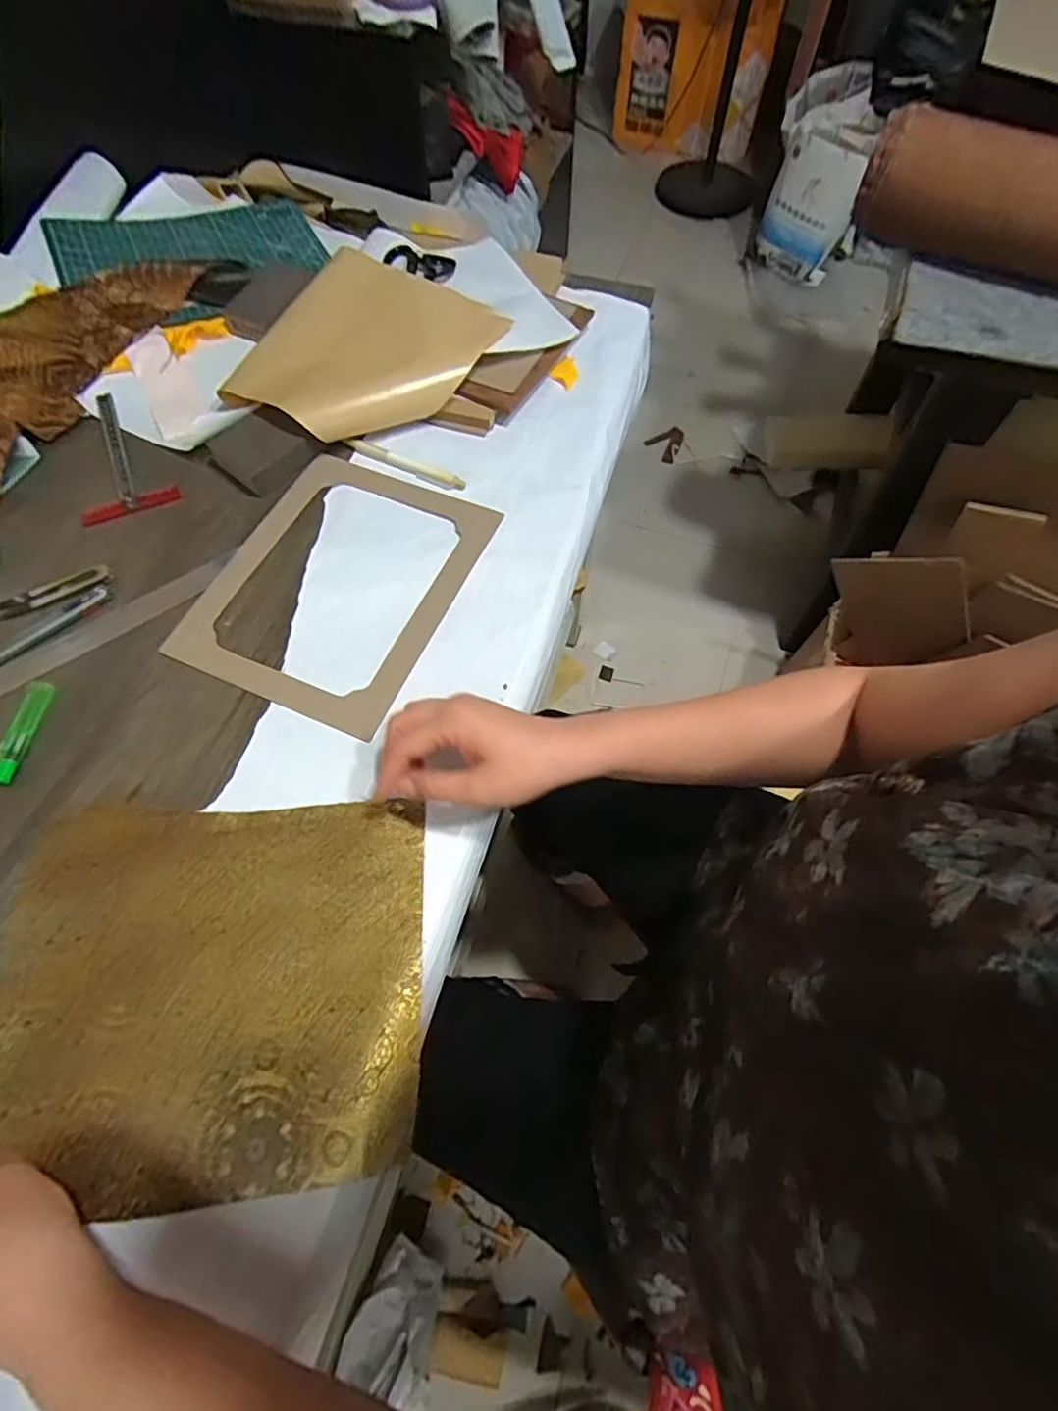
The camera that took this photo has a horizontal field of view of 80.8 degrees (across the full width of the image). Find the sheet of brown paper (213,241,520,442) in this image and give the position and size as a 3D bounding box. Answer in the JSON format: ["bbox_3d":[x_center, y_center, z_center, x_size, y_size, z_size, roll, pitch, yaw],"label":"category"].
[{"bbox_3d":[-0.163,-0.362,0.646,0.211,0.049,0.220,23,65,9],"label":"sheet of brown paper"}]

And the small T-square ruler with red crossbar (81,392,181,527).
[{"bbox_3d":[-0.409,-0.252,0.612,0.084,0.004,0.176,-24,67,-13],"label":"small T-square ruler with red crossbar"}]

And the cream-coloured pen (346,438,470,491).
[{"bbox_3d":[-0.121,-0.238,0.604,0.132,0.006,0.012,24,66,10],"label":"cream-coloured pen"}]

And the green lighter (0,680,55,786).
[{"bbox_3d":[-0.389,0.020,0.474,0.017,0.009,0.083,7,64,2],"label":"green lighter"}]

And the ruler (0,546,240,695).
[{"bbox_3d":[-0.382,-0.046,0.514,0.297,0.004,0.029,-34,62,-17],"label":"ruler"}]

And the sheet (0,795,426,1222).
[{"bbox_3d":[-0.210,0.177,0.403,0.275,0.009,0.228,0,64,-2],"label":"sheet"}]

